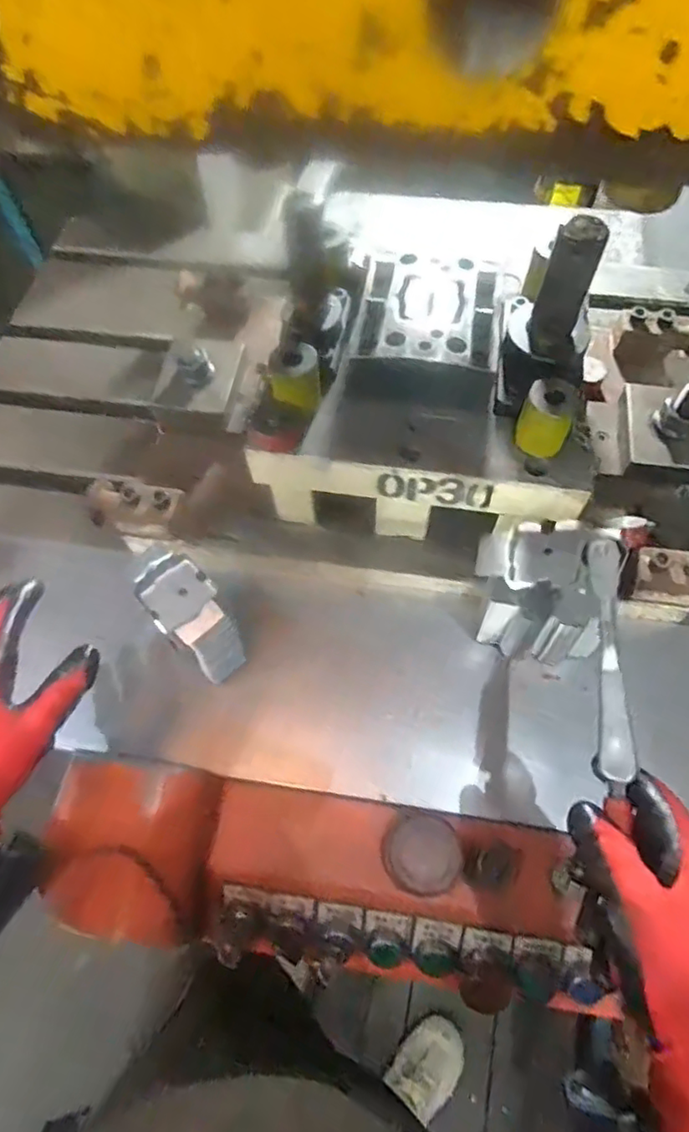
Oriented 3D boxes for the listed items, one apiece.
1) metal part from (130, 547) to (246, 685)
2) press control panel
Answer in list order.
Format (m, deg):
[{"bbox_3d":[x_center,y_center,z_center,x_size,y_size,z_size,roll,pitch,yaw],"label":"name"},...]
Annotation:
[{"bbox_3d":[-0.129,0.052,0.532,0.051,0.116,0.082,-37,68,-17],"label":"metal part"},{"bbox_3d":[-0.014,0.256,0.494,0.435,0.091,0.129,6,63,4],"label":"press control panel"}]

